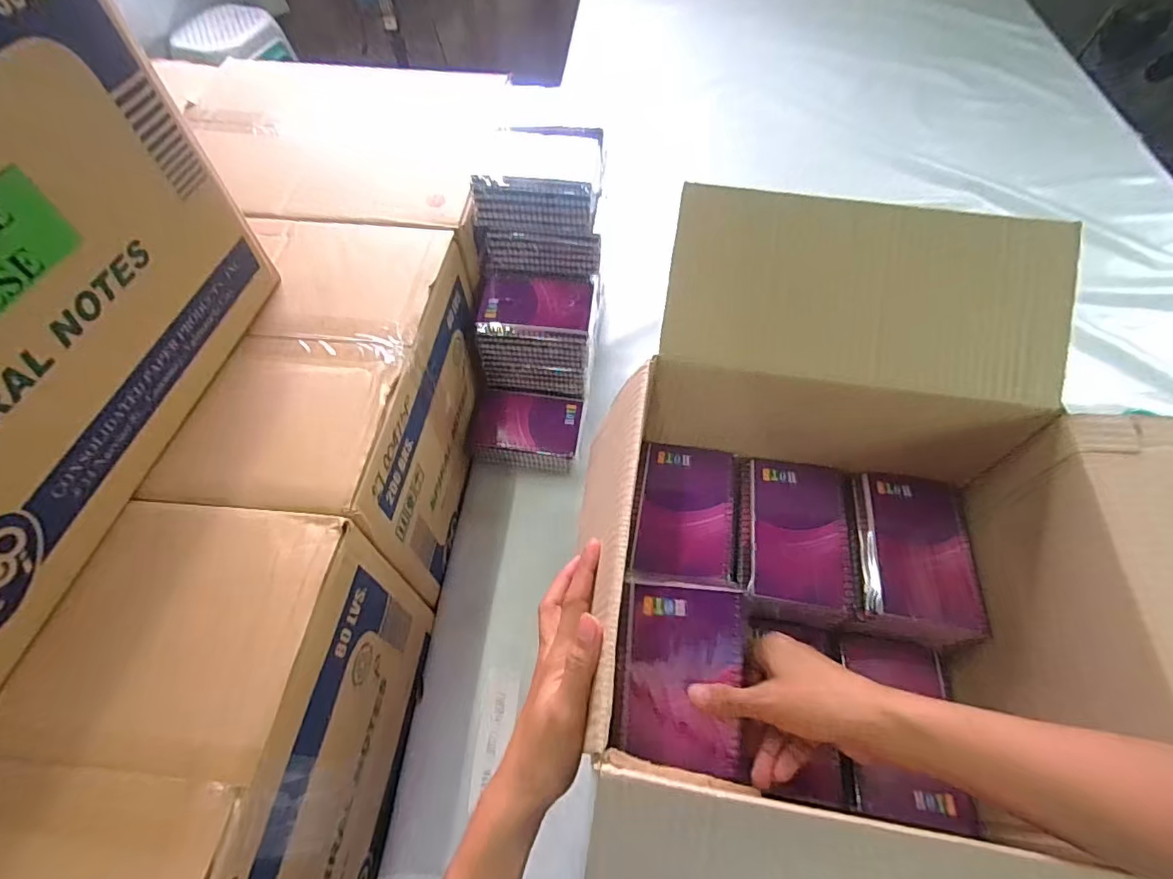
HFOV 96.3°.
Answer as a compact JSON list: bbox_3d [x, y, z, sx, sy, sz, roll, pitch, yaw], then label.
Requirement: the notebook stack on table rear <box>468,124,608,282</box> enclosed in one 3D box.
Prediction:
[{"bbox_3d":[-0.055,-0.282,0.624,0.142,0.111,0.125,4,58,3],"label":"notebook stack on table rear"}]

